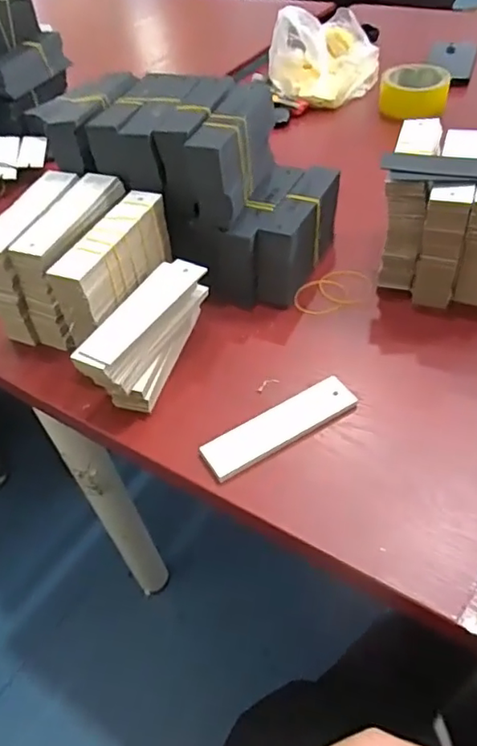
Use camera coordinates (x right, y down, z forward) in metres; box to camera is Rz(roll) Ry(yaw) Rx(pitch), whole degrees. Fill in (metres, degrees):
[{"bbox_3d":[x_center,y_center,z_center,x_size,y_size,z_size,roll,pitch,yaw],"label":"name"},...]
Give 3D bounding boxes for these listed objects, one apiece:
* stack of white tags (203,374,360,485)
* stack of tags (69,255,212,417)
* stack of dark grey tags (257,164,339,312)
[{"bbox_3d":[0.031,0.041,0.437,0.126,0.013,0.034,-27,49,-18],"label":"stack of white tags"},{"bbox_3d":[-0.074,-0.029,0.477,0.047,0.068,0.139,15,49,21],"label":"stack of tags"},{"bbox_3d":[0.061,-0.134,0.561,0.034,0.080,0.136,17,51,21],"label":"stack of dark grey tags"}]

